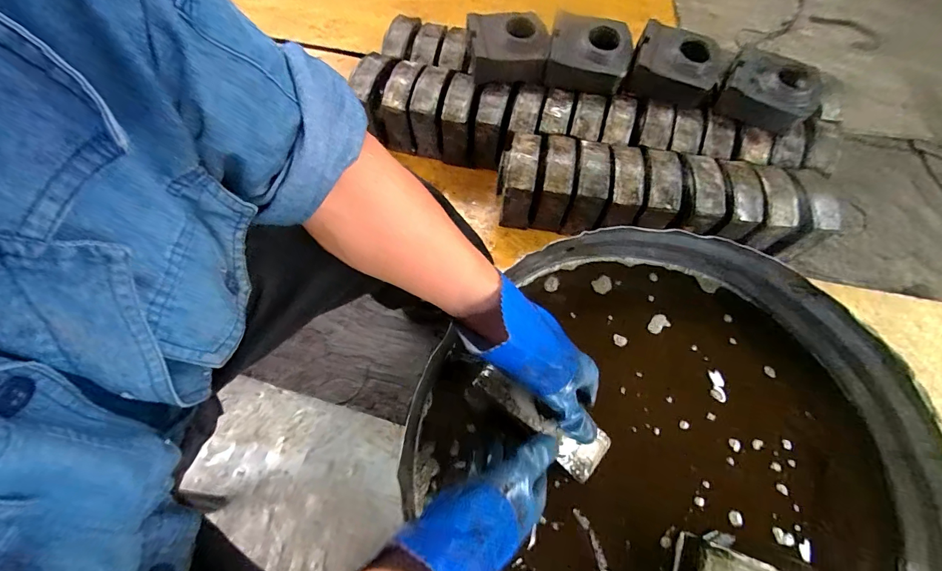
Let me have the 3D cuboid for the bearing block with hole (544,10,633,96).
[{"bbox_3d":[0.270,-0.538,0.929,0.181,0.087,0.155,8,67,3],"label":"bearing block with hole"}]

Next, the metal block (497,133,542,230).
[{"bbox_3d":[0.106,-0.244,0.953,0.080,0.188,0.154,4,67,1],"label":"metal block"}]

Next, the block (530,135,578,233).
[{"bbox_3d":[0.190,-0.240,0.932,0.073,0.148,0.164,8,67,3],"label":"block"}]

